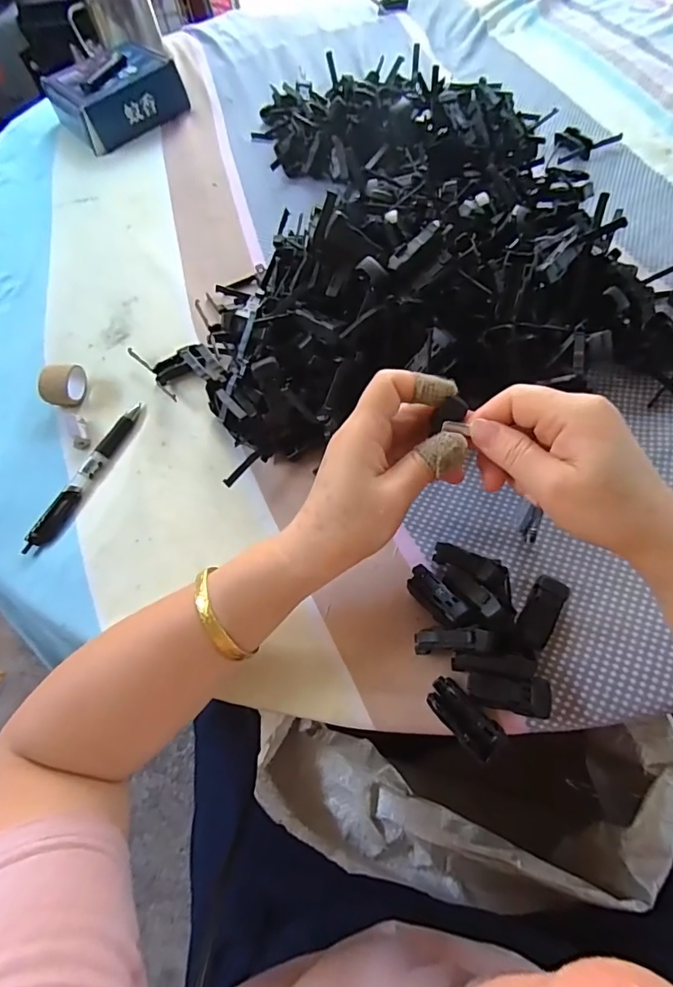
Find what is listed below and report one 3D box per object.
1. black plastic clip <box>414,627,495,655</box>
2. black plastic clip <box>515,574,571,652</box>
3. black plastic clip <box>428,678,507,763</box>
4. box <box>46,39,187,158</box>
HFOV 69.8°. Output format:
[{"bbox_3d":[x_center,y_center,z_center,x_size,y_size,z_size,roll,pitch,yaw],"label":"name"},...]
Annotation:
[{"bbox_3d":[0.070,0.088,0.287,0.048,0.016,0.013,-13,56,32],"label":"black plastic clip"},{"bbox_3d":[0.128,0.076,0.303,0.021,0.014,0.046,26,66,18],"label":"black plastic clip"},{"bbox_3d":[0.073,0.129,0.277,0.019,0.020,0.047,-42,66,-17],"label":"black plastic clip"},{"bbox_3d":[-0.294,-0.531,0.642,0.141,0.057,0.127,-38,65,-16],"label":"box"}]

